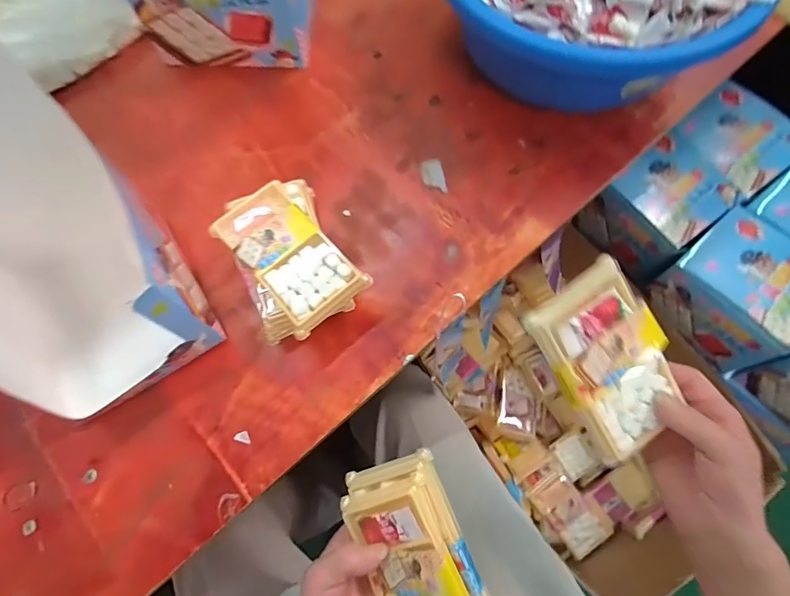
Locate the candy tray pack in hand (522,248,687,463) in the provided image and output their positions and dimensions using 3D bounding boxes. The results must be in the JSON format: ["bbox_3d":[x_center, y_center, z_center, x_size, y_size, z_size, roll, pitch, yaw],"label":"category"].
[{"bbox_3d":[0.156,0.047,0.326,0.084,0.012,0.132,-36,102,-5],"label":"candy tray pack in hand"}]

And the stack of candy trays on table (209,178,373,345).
[{"bbox_3d":[-0.093,-0.033,0.419,0.094,0.059,0.138,-31,73,-9],"label":"stack of candy trays on table"}]

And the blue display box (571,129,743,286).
[{"bbox_3d":[0.397,-0.133,0.689,0.150,0.106,0.145,-33,73,-10],"label":"blue display box"}]

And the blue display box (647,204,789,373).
[{"bbox_3d":[0.487,-0.014,0.646,0.149,0.108,0.178,-35,74,-10],"label":"blue display box"}]

